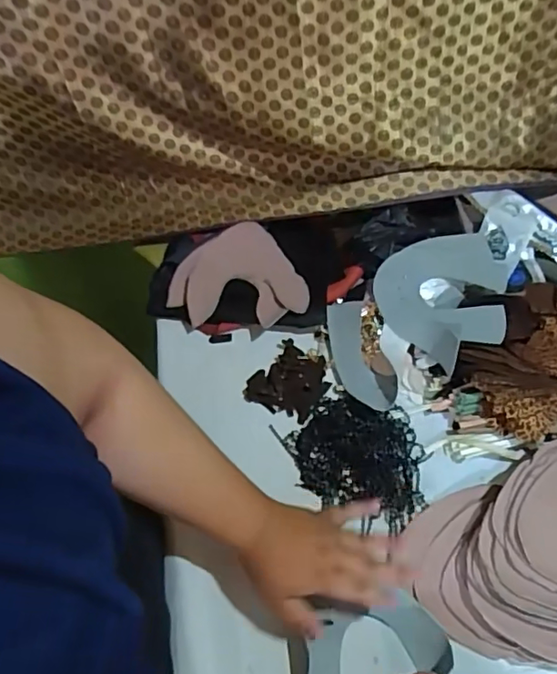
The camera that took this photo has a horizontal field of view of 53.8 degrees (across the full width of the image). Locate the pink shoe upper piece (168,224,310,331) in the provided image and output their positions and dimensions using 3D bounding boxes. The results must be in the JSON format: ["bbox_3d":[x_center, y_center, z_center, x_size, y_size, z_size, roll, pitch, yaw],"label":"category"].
[{"bbox_3d":[-0.058,-0.075,0.763,0.172,0.034,0.158,1,58,-1],"label":"pink shoe upper piece"}]

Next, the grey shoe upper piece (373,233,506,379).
[{"bbox_3d":[0.237,-0.049,0.734,0.178,0.066,0.164,-17,60,-12],"label":"grey shoe upper piece"}]

